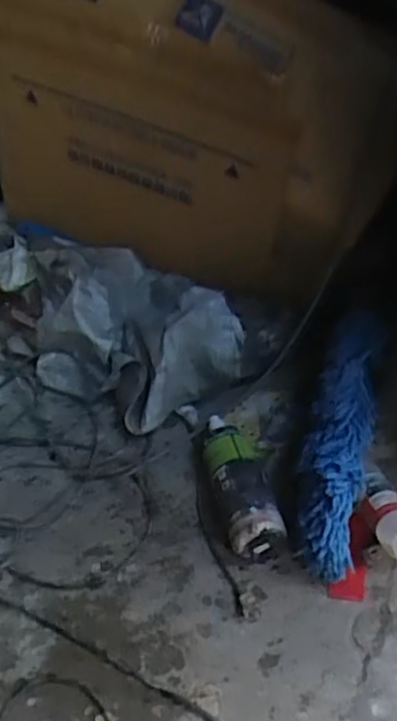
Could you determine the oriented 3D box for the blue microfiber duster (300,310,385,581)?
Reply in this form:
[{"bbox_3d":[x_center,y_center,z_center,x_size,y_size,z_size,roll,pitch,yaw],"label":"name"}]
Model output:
[{"bbox_3d":[0.210,0.105,1.088,0.084,0.093,0.406,9,63,13],"label":"blue microfiber duster"}]

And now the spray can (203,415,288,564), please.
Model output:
[{"bbox_3d":[0.063,0.183,1.140,0.094,0.079,0.259,-9,46,-3],"label":"spray can"}]

